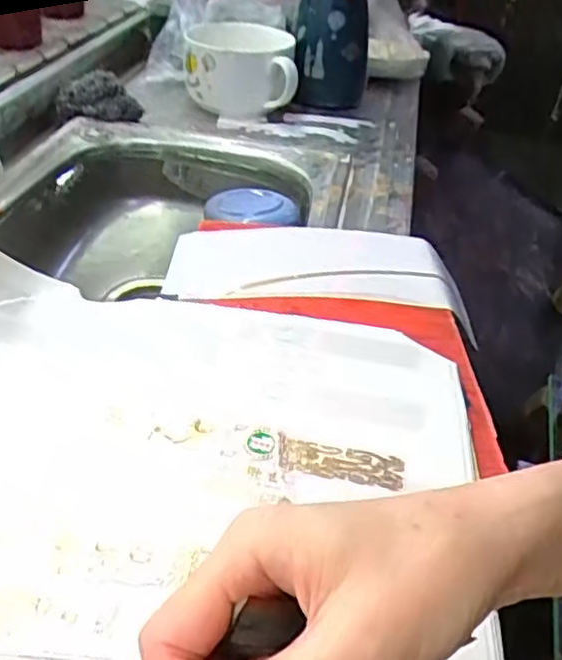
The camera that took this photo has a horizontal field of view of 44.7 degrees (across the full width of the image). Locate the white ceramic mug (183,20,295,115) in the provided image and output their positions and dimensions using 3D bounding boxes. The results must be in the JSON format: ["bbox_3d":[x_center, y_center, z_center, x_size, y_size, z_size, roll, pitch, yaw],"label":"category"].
[{"bbox_3d":[-0.054,-0.328,0.874,0.136,0.094,0.121,1,37,-7],"label":"white ceramic mug"}]

